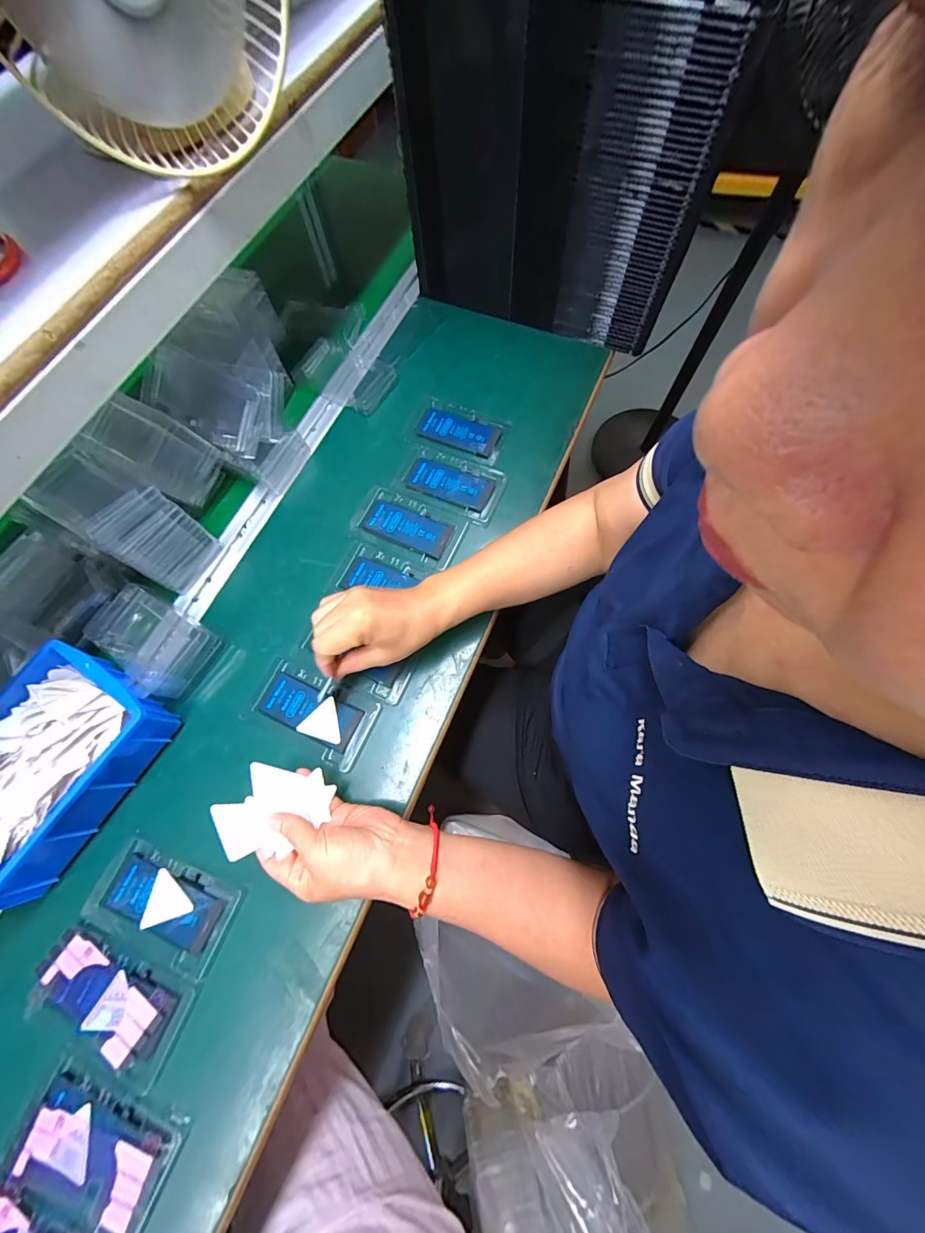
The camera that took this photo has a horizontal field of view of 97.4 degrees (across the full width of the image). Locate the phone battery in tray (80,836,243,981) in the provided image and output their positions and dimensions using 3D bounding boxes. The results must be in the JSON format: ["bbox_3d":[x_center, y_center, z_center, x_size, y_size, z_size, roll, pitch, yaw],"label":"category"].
[{"bbox_3d":[-0.265,0.254,0.358,0.126,0.005,0.069,19,73,8],"label":"phone battery in tray"}]

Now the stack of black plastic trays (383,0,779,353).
[{"bbox_3d":[0.106,-0.544,0.470,0.329,0.284,0.228,15,72,7],"label":"stack of black plastic trays"}]

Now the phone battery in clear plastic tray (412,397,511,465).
[{"bbox_3d":[-0.003,-0.238,0.515,0.111,0.004,0.069,20,73,8],"label":"phone battery in clear plastic tray"}]

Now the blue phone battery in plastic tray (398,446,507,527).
[{"bbox_3d":[-0.013,-0.161,0.490,0.121,0.004,0.073,20,73,9],"label":"blue phone battery in plastic tray"}]

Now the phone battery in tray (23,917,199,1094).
[{"bbox_3d":[-0.296,0.319,0.337,0.133,0.006,0.071,22,73,9],"label":"phone battery in tray"}]

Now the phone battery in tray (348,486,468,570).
[{"bbox_3d":[-0.065,-0.104,0.472,0.127,0.004,0.075,21,73,9],"label":"phone battery in tray"}]

